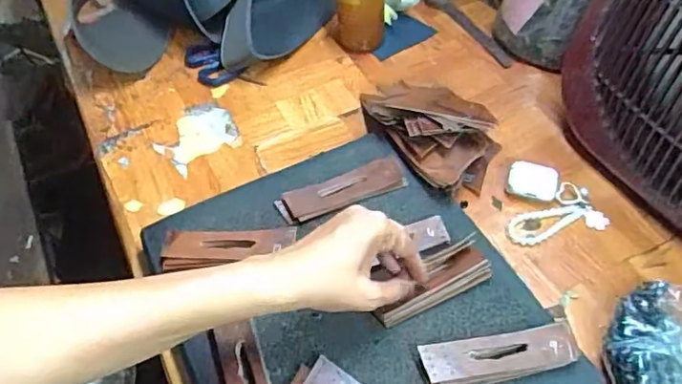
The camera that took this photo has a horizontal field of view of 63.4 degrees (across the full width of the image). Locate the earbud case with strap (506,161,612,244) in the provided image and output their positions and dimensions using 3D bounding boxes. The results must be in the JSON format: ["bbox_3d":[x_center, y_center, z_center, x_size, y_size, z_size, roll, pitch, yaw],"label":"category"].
[{"bbox_3d":[0.224,0.013,0.571,0.098,0.026,0.087,5,51,6],"label":"earbud case with strap"}]

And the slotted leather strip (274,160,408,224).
[{"bbox_3d":[0.001,-0.001,0.564,0.129,0.006,0.036,-19,61,-13],"label":"slotted leather strip"}]

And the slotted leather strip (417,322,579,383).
[{"bbox_3d":[0.129,0.133,0.445,0.124,0.014,0.036,-9,50,-5],"label":"slotted leather strip"}]

